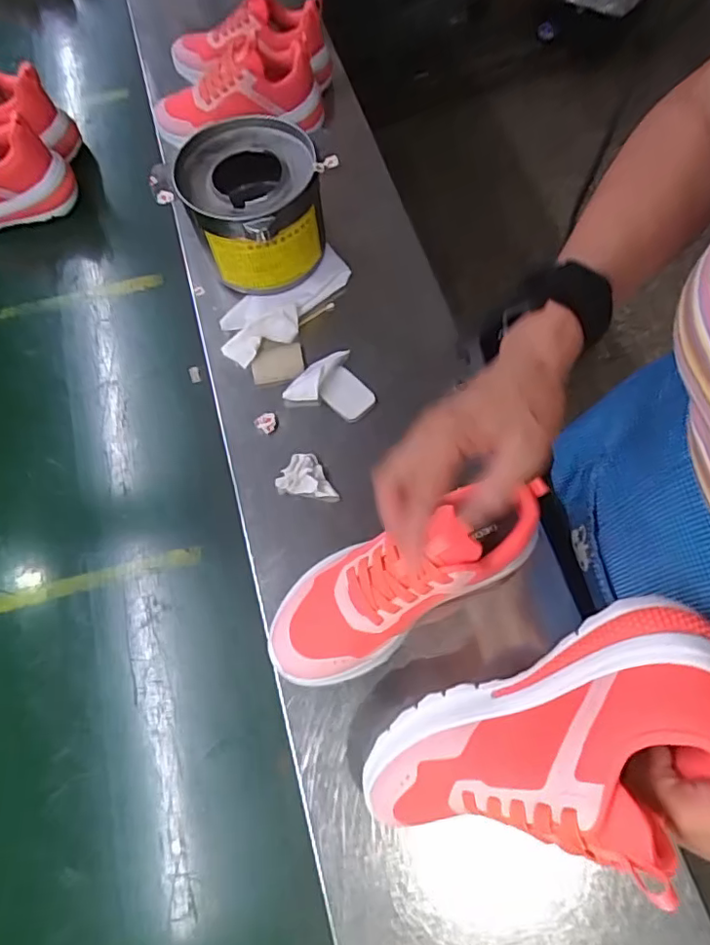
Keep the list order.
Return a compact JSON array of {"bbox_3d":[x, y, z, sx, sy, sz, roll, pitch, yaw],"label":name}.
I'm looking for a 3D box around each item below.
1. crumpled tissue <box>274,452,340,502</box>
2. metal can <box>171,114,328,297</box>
[{"bbox_3d":[-0.044,0.003,0.543,0.059,0.016,0.040,8,68,4],"label":"crumpled tissue"},{"bbox_3d":[-0.104,-0.277,0.601,0.133,0.116,0.145,0,67,1],"label":"metal can"}]

